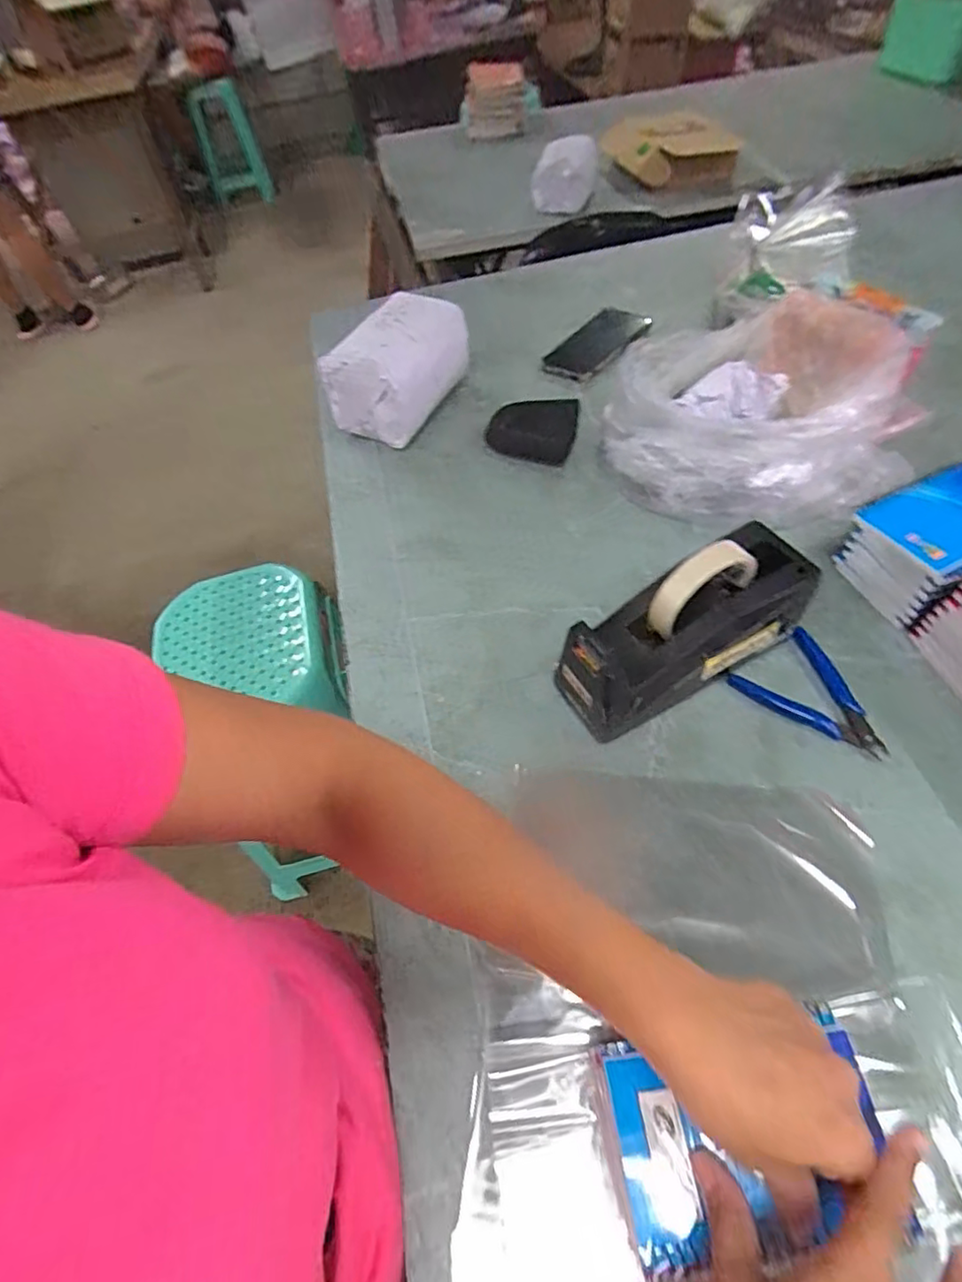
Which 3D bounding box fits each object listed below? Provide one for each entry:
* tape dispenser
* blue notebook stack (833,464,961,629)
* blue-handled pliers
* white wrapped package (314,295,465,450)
[{"bbox_3d":[0.162,-0.010,0.475,0.203,0.121,0.072,-27,56,-11],"label":"tape dispenser"},{"bbox_3d":[0.415,-0.082,0.532,0.148,0.081,0.109,-19,55,-6],"label":"blue notebook stack"},{"bbox_3d":[0.284,0.039,0.500,0.121,0.016,0.079,32,64,26],"label":"blue-handled pliers"},{"bbox_3d":[-0.103,-0.354,0.774,0.126,0.112,0.177,29,63,25],"label":"white wrapped package"}]

